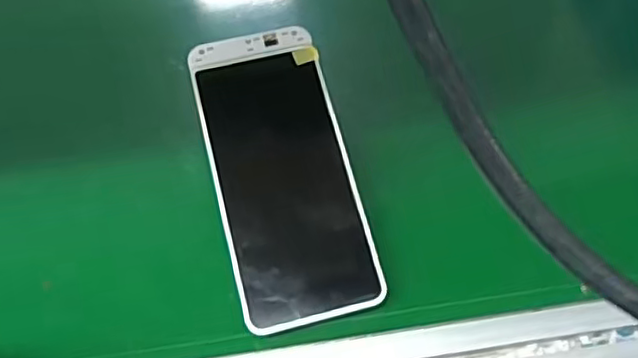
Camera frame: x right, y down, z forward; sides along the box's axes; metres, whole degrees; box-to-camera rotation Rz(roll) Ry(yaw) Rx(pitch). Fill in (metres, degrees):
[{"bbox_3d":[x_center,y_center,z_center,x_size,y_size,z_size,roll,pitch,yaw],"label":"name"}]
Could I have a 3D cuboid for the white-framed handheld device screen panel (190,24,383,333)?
[{"bbox_3d":[-0.022,-0.006,0.380,0.080,0.006,0.181,-13,73,-8],"label":"white-framed handheld device screen panel"}]

